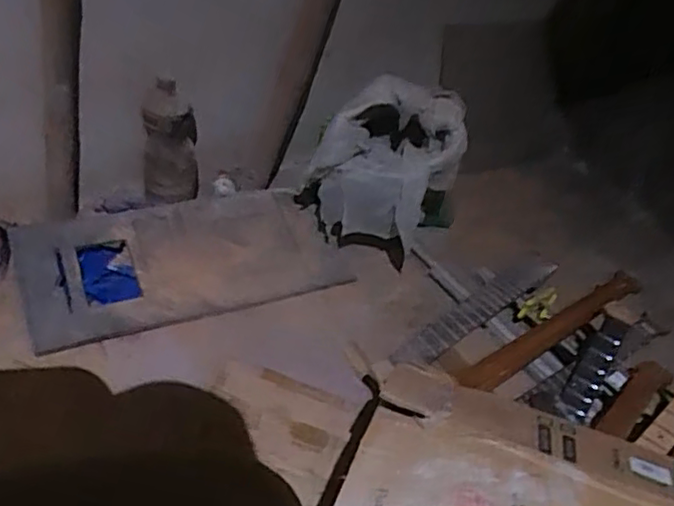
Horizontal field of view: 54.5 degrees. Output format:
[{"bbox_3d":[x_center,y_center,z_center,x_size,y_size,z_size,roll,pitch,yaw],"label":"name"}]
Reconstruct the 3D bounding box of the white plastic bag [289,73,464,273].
[{"bbox_3d":[0.081,-0.163,1.364,0.293,0.344,0.232,8,43,-4],"label":"white plastic bag"}]

